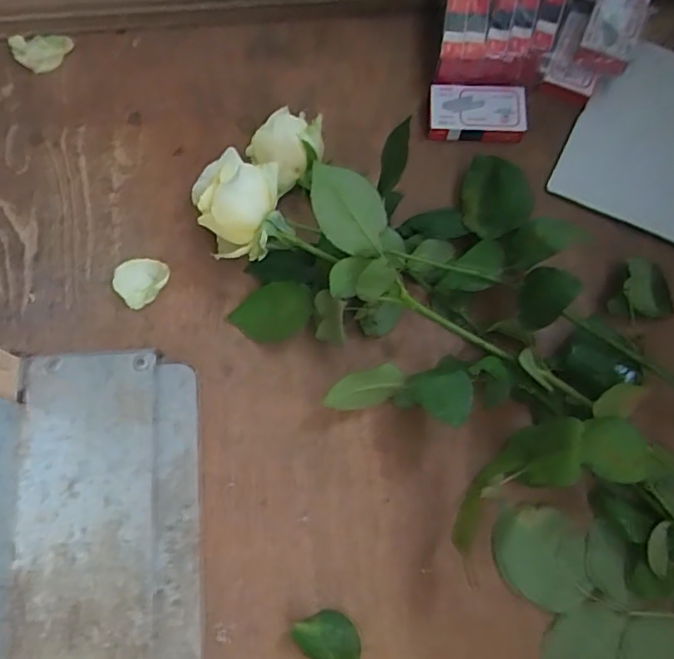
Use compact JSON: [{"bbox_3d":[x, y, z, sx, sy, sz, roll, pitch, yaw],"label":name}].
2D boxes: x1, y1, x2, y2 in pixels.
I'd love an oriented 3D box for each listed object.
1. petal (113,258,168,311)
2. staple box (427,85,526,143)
[{"bbox_3d":[-0.135,-0.035,0.410,0.036,0.009,0.034,0,74,0],"label":"petal"},{"bbox_3d":[0.107,-0.165,0.453,0.072,0.014,0.041,3,74,1],"label":"staple box"}]

